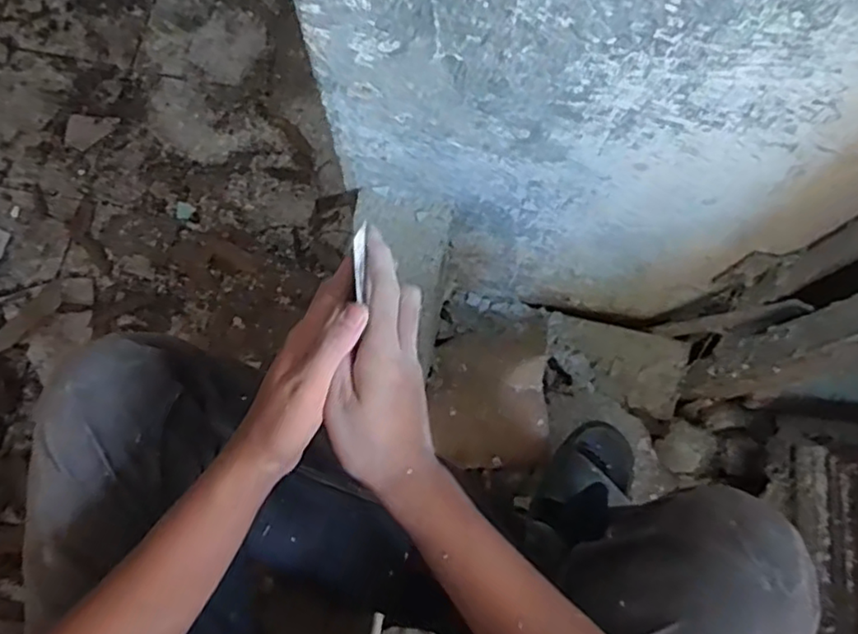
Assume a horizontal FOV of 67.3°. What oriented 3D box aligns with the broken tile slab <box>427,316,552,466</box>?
[{"bbox_3d":[0.093,0.099,0.931,0.153,0.071,0.229,4,76,1],"label":"broken tile slab"}]

